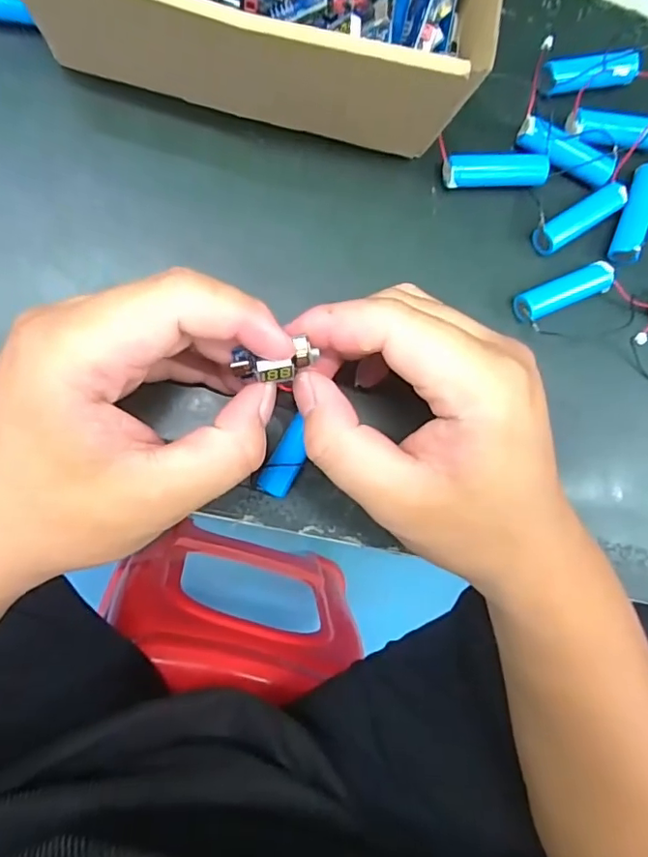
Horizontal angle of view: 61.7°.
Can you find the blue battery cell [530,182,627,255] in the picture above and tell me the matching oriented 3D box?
[{"bbox_3d":[0.128,-0.105,0.270,0.052,0.011,0.014,-34,95,-8],"label":"blue battery cell"}]

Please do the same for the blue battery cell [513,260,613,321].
[{"bbox_3d":[0.119,-0.068,0.268,0.050,0.014,0.015,-23,93,-9],"label":"blue battery cell"}]

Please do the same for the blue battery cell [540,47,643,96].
[{"bbox_3d":[0.134,-0.178,0.273,0.051,0.015,0.017,-15,92,-9],"label":"blue battery cell"}]

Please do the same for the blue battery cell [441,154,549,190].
[{"bbox_3d":[0.082,-0.125,0.264,0.051,0.013,0.014,-5,90,-9],"label":"blue battery cell"}]

